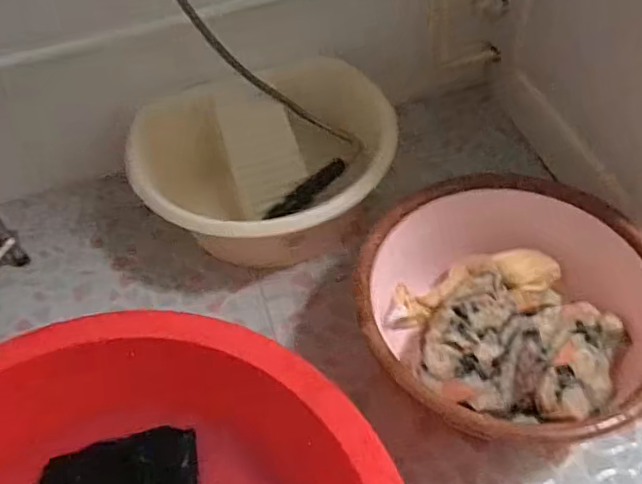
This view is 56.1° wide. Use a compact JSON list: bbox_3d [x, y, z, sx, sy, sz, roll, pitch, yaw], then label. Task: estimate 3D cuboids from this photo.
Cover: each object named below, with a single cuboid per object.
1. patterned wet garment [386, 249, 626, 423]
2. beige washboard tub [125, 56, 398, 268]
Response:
[{"bbox_3d":[0.265,0.135,0.849,0.251,0.103,0.271,-3,50,3],"label":"patterned wet garment"},{"bbox_3d":[-0.100,-0.146,1.044,0.413,0.170,0.324,-15,50,-7],"label":"beige washboard tub"}]

